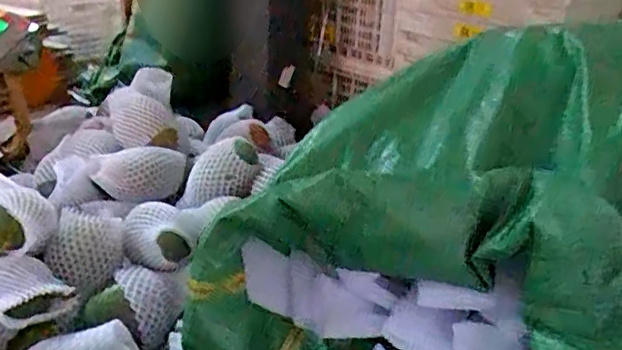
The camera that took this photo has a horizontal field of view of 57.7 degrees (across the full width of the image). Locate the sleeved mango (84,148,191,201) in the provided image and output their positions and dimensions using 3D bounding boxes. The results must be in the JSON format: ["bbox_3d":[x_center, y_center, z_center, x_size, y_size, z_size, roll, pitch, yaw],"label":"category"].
[{"bbox_3d":[-0.324,0.002,1.064,0.178,0.074,0.094,-5,28,-15],"label":"sleeved mango"}]

